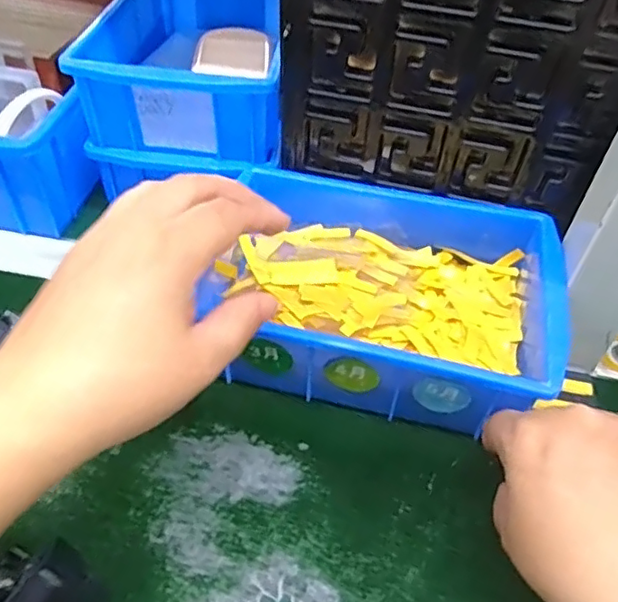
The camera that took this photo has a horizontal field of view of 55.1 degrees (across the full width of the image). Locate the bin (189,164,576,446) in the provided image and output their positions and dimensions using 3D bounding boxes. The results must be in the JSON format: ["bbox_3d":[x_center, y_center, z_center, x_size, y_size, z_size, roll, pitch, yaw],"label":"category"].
[{"bbox_3d":[0.040,-0.007,0.350,0.197,0.057,0.141,12,46,7],"label":"bin"}]

